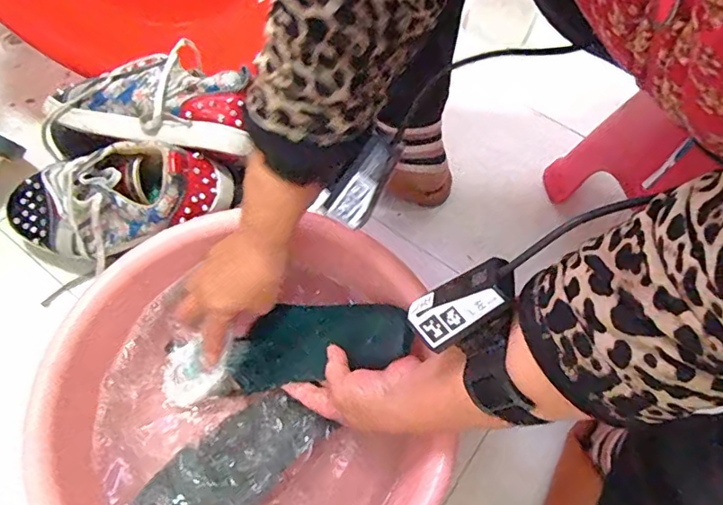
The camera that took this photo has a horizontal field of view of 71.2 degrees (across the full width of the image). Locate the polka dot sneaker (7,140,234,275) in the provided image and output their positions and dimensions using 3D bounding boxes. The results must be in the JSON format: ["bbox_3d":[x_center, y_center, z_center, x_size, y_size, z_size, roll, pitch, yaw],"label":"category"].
[{"bbox_3d":[-0.259,-0.051,0.514,0.238,0.092,0.072,-11,59,17],"label":"polka dot sneaker"}]

